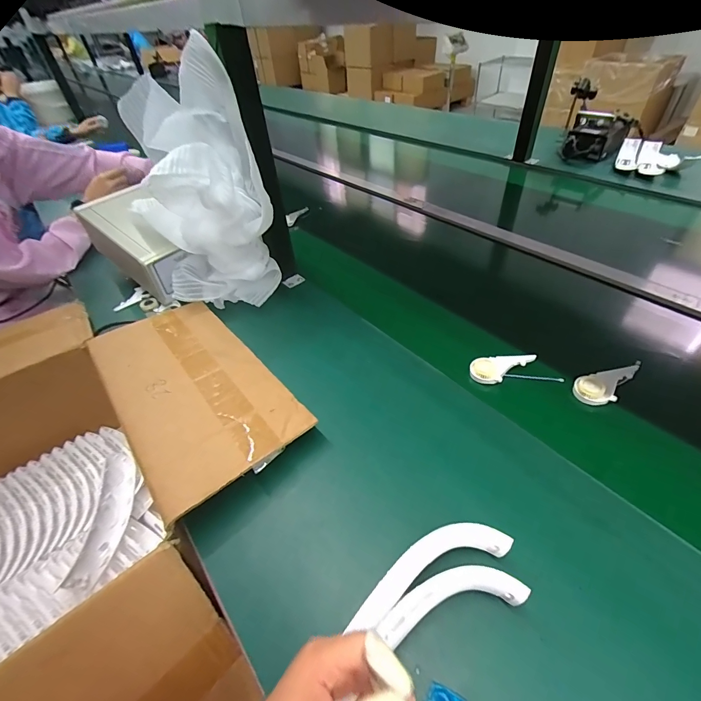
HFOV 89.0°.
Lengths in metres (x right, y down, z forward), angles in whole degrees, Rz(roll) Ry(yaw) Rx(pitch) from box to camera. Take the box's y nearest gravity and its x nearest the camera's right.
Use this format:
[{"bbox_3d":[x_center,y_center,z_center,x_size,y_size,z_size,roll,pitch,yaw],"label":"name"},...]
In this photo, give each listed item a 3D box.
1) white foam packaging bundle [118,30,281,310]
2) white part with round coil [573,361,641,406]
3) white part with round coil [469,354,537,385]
[{"bbox_3d":[-0.258,-0.263,0.603,0.188,0.341,0.171,-23,46,-15],"label":"white foam packaging bundle"},{"bbox_3d":[0.372,0.043,0.507,0.101,0.016,0.046,-28,47,-4],"label":"white part with round coil"},{"bbox_3d":[0.230,0.024,0.541,0.093,0.017,0.041,-19,44,7],"label":"white part with round coil"}]

